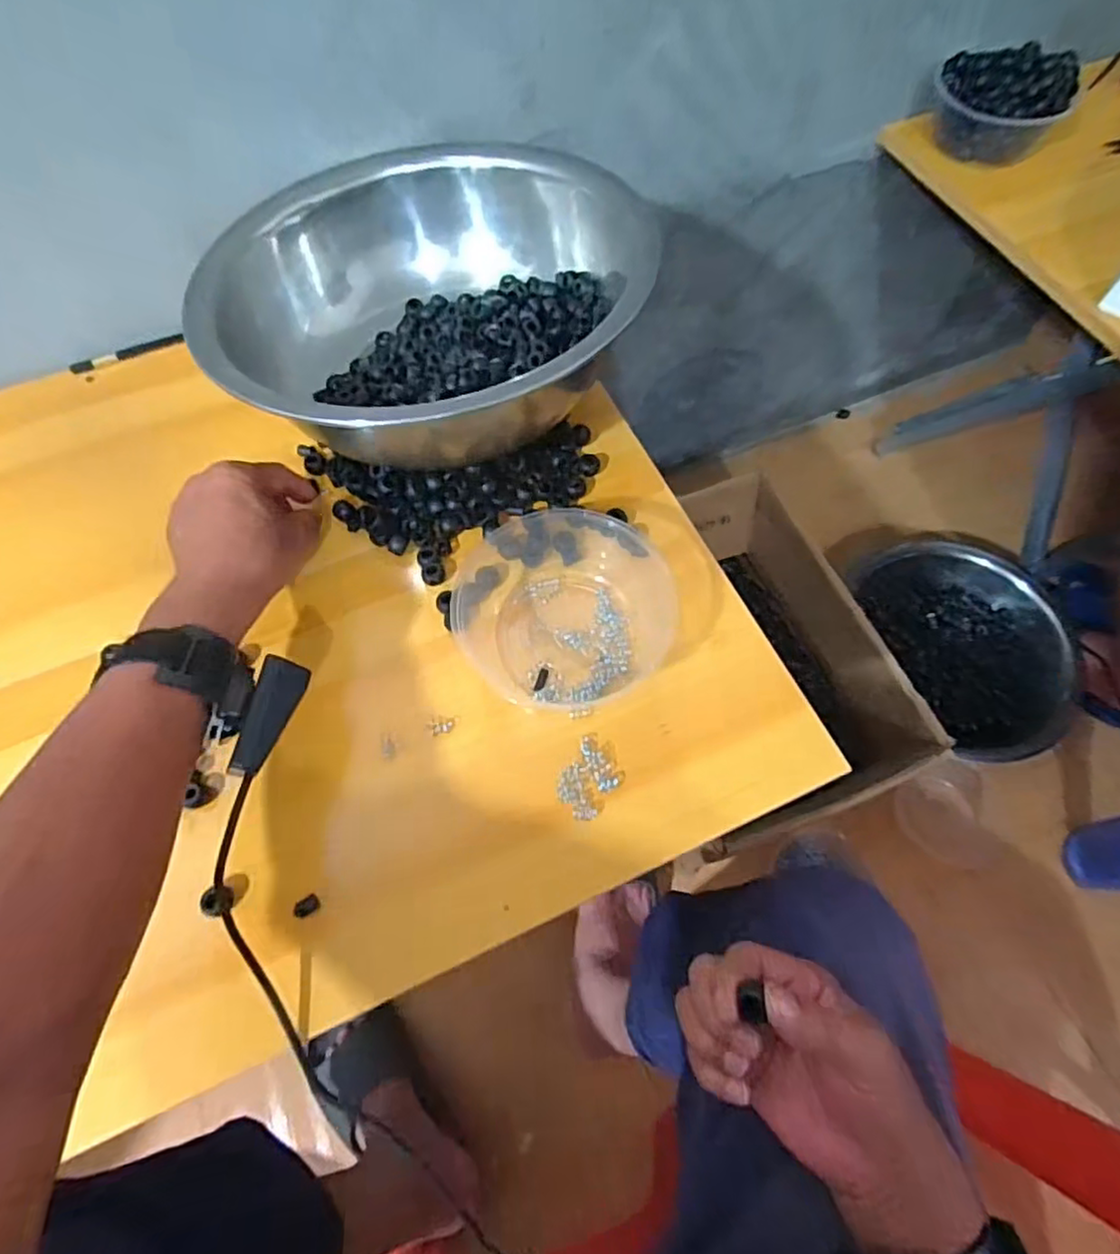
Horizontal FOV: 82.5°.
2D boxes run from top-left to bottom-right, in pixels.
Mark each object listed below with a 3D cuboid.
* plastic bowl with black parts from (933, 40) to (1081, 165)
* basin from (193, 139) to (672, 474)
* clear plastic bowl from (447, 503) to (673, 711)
[{"bbox_3d":[0.441,-0.534,0.645,0.118,0.073,0.096,-2,65,-1],"label":"plastic bowl with black parts"},{"bbox_3d":[-0.101,-0.232,0.487,0.253,0.112,0.249,16,66,7],"label":"basin"},{"bbox_3d":[0.000,-0.023,0.446,0.145,0.046,0.153,-13,66,-6],"label":"clear plastic bowl"}]

